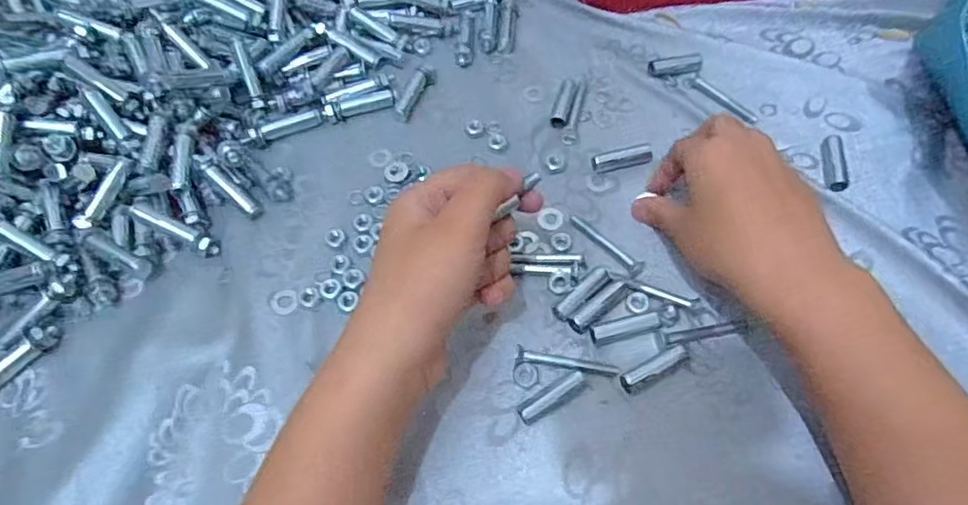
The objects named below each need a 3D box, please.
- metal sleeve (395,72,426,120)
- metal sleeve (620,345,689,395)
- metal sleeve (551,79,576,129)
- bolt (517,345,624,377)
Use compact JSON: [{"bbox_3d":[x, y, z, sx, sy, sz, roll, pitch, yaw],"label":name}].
[{"bbox_3d":[-0.054,-0.115,0.429,0.011,0.008,0.042,14,61,11],"label":"metal sleeve"},{"bbox_3d":[0.092,0.062,0.318,0.038,0.010,0.011,-28,62,-13],"label":"metal sleeve"},{"bbox_3d":[0.057,-0.106,0.422,0.011,0.010,0.041,11,61,9],"label":"metal sleeve"},{"bbox_3d":[0.046,0.060,0.322,0.056,0.009,0.009,5,60,6],"label":"bolt"}]

